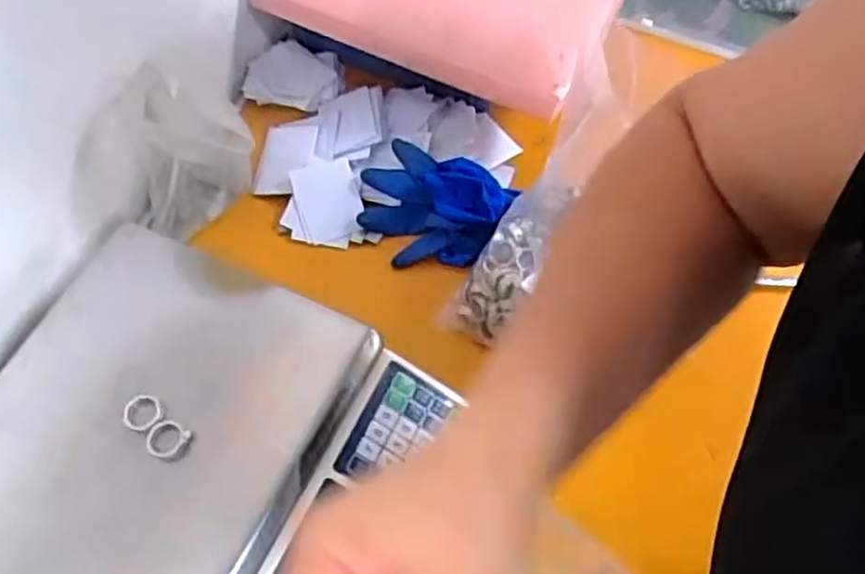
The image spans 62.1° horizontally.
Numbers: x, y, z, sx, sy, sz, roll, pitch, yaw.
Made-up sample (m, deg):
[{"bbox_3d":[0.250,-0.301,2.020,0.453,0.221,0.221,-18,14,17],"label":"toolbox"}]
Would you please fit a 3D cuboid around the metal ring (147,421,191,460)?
[{"bbox_3d":[-0.170,0.098,0.460,0.026,0.005,0.023,31,67,8],"label":"metal ring"}]

